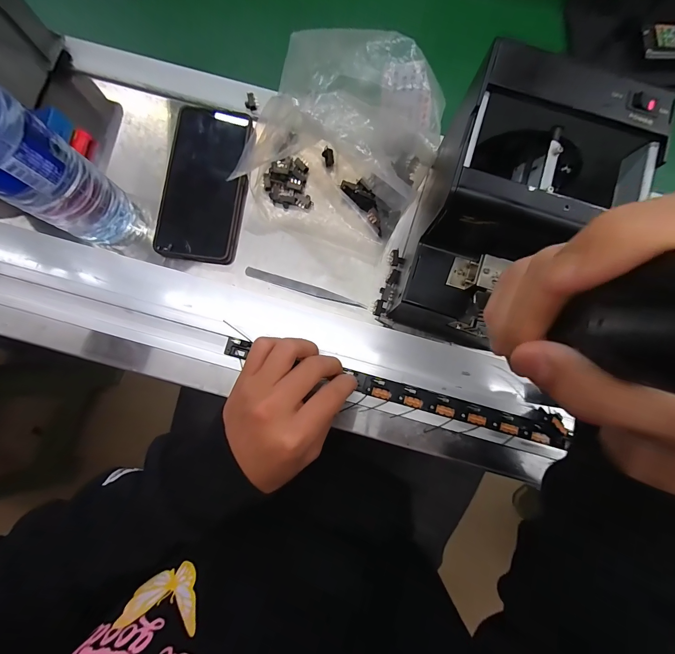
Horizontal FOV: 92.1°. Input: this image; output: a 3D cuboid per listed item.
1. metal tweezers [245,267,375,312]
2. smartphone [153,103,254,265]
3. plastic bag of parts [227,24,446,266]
[{"bbox_3d":[-0.031,-0.040,0.336,0.131,0.006,0.011,17,82,1],"label":"metal tweezers"},{"bbox_3d":[-0.138,-0.148,0.342,0.079,0.013,0.159,9,87,-2],"label":"smartphone"},{"bbox_3d":[0.003,-0.178,0.313,0.172,0.093,0.164,20,83,1],"label":"plastic bag of parts"}]

